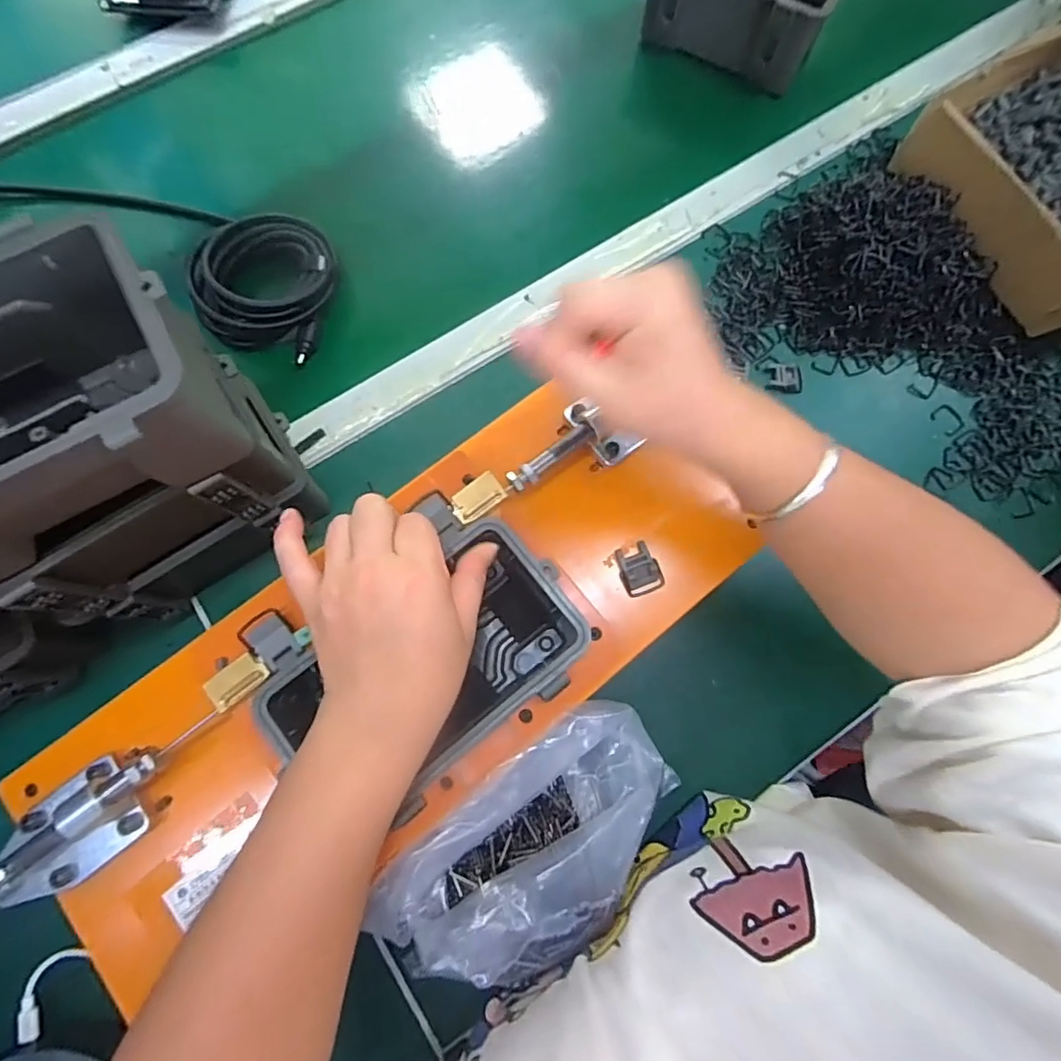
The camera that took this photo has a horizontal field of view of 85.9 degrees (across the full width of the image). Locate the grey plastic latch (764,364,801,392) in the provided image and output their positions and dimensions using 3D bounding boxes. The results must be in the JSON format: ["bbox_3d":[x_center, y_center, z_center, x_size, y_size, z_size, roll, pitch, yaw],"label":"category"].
[{"bbox_3d":[0.218,-0.131,0.490,0.030,0.007,0.023,9,77,2],"label":"grey plastic latch"}]

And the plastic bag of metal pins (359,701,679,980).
[{"bbox_3d":[0.006,0.188,0.333,0.182,0.054,0.100,-37,79,-8],"label":"plastic bag of metal pins"}]

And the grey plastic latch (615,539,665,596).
[{"bbox_3d":[0.069,0.024,0.364,0.025,0.010,0.032,-24,78,-6],"label":"grey plastic latch"}]

